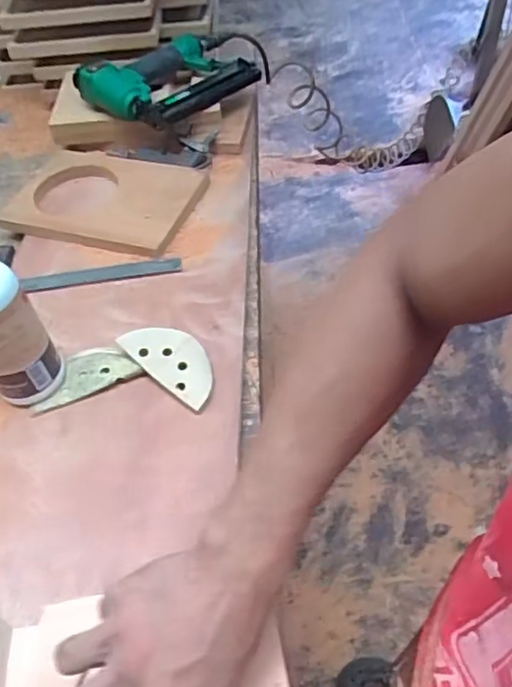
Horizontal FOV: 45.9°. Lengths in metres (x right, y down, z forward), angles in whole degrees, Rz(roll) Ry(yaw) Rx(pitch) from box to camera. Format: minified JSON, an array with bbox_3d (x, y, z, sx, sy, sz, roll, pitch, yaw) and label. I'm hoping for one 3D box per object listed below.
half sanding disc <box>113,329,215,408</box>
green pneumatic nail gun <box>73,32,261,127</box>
[{"bbox_3d":[-0.085,0.016,0.633,0.117,0.009,0.057,37,65,21],"label":"half sanding disc"},{"bbox_3d":[-0.129,-0.402,0.905,0.241,0.063,0.170,-34,55,-22],"label":"green pneumatic nail gun"}]

